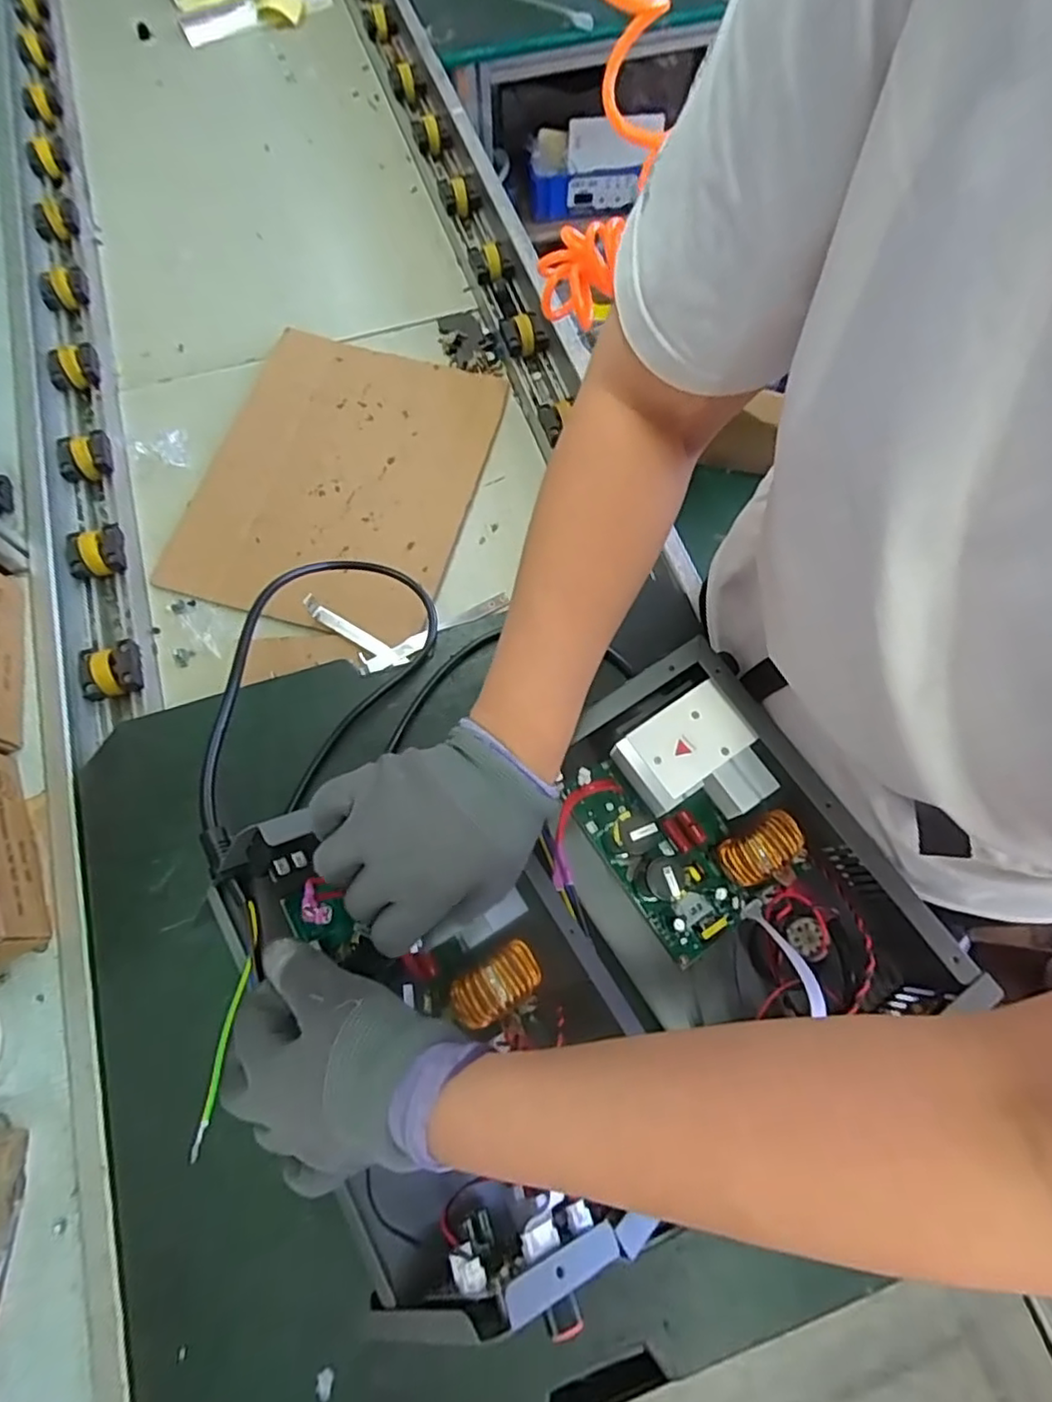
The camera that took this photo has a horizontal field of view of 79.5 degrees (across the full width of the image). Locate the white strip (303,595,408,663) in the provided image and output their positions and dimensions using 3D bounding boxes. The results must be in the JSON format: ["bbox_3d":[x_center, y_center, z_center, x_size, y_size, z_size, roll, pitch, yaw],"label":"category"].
[{"bbox_3d":[-0.188,-0.074,0.696,0.130,0.010,0.018,34,88,4],"label":"white strip"}]

